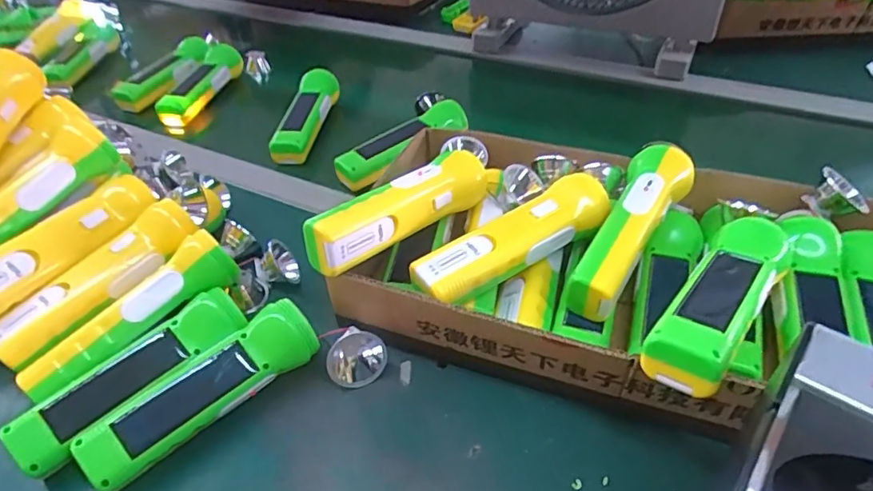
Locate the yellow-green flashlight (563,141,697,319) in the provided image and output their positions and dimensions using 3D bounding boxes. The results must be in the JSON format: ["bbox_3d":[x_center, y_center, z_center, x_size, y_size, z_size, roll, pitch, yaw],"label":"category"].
[{"bbox_3d":[0.150,-0.015,0.421,0.048,0.056,0.166,23,48,27],"label":"yellow-green flashlight"}]

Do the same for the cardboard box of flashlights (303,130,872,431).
[{"bbox_3d":[0.141,0.016,0.412,0.398,0.111,0.232,12,44,17],"label":"cardboard box of flashlights"}]

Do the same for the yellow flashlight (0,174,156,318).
[{"bbox_3d":[-0.303,0.000,0.435,0.044,0.034,0.164,46,47,-7],"label":"yellow flashlight"}]

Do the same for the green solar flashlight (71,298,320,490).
[{"bbox_3d":[-0.163,0.104,0.387,0.165,0.045,0.043,-33,49,-28],"label":"green solar flashlight"}]

